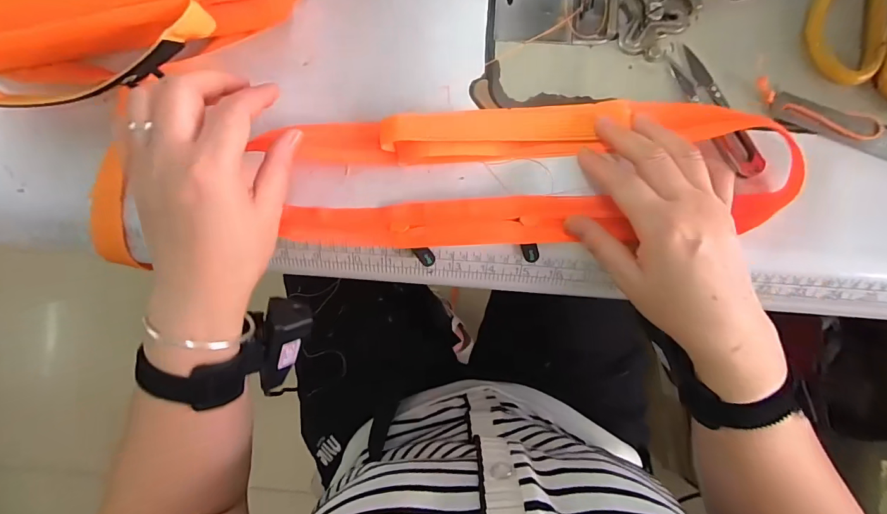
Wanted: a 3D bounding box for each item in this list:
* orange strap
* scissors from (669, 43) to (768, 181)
[{"bbox_3d":[-0.016,-0.052,0.295,0.494,0.026,0.095,-5,88,5],"label":"orange strap"},{"bbox_3d":[0.190,-0.100,0.288,0.025,0.009,0.100,-26,87,1],"label":"scissors"}]

